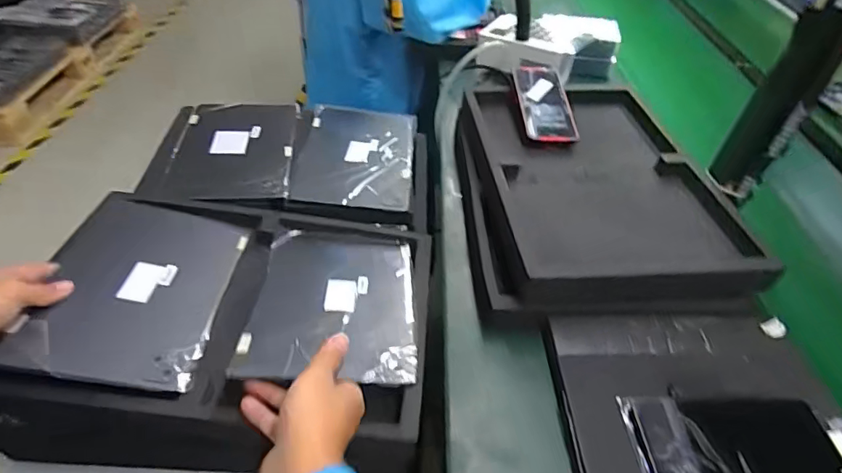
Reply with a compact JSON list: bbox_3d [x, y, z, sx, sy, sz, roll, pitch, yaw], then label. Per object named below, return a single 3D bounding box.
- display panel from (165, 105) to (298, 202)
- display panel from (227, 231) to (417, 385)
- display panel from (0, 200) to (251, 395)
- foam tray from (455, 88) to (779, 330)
[{"bbox_3d":[-0.287,-0.137,0.753,0.173,0.017,0.244,-2,45,-7],"label":"display panel"},{"bbox_3d":[-0.092,0.065,0.544,0.166,0.007,0.242,4,29,-5],"label":"display panel"},{"bbox_3d":[-0.296,0.049,0.527,0.165,0.009,0.241,13,36,-11],"label":"display panel"},{"bbox_3d":[0.226,-0.082,0.680,0.324,0.063,0.433,1,45,-4],"label":"foam tray"}]

